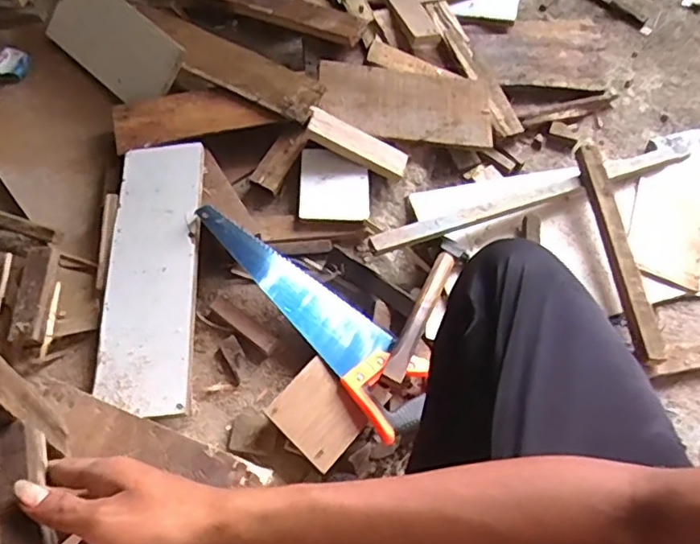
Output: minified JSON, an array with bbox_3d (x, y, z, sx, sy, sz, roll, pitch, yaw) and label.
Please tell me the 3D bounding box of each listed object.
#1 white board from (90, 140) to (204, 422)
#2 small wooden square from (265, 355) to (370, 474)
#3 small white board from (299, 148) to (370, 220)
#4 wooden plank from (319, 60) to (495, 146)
[{"bbox_3d":[-0.273,-0.008,0.810,0.126,0.013,0.401,-5,63,4],"label":"white board"},{"bbox_3d":[-0.037,0.176,0.738,0.104,0.009,0.097,43,65,5],"label":"small wooden square"},{"bbox_3d":[-0.023,-0.133,0.905,0.106,0.012,0.115,4,69,-1],"label":"small white board"},{"bbox_3d":[0.096,-0.283,0.977,0.285,0.025,0.132,5,75,-9],"label":"wooden plank"}]

